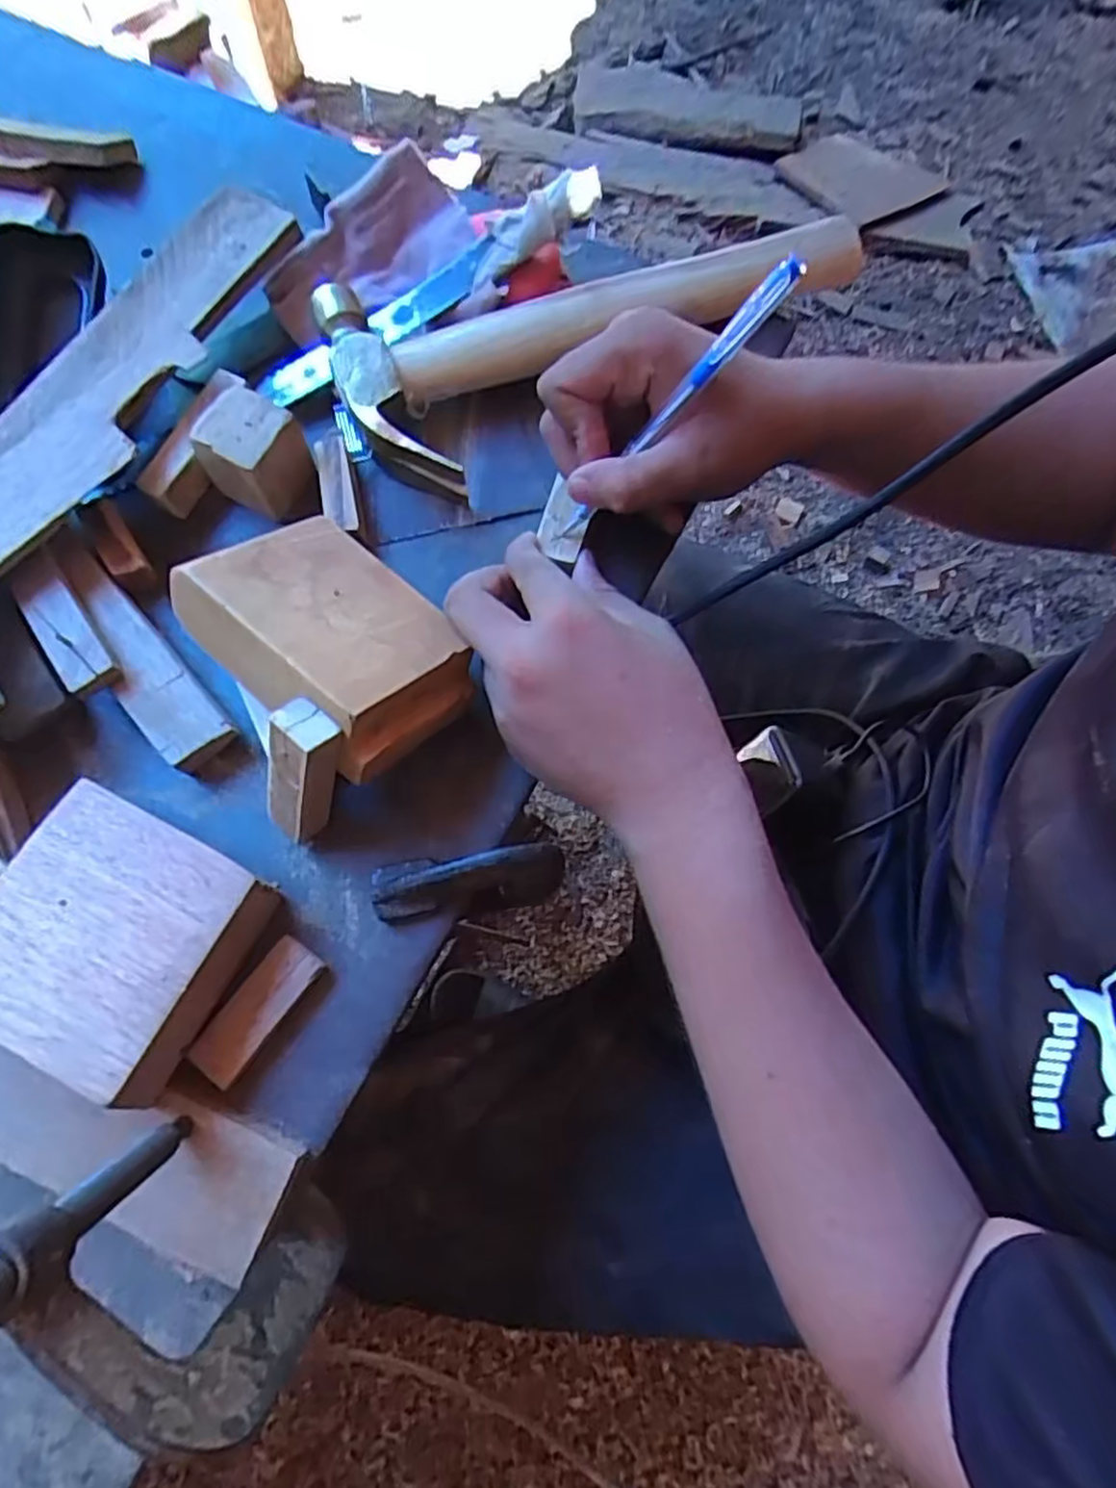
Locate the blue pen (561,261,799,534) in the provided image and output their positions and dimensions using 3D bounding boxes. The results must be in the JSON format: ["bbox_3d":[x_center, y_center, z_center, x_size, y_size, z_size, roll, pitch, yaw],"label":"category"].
[{"bbox_3d":[0.046,-0.136,0.299,0.013,0.137,0.006,-9,65,-48],"label":"blue pen"}]

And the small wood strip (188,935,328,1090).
[{"bbox_3d":[-0.119,0.106,0.289,0.023,0.009,0.056,36,72,10],"label":"small wood strip"}]

